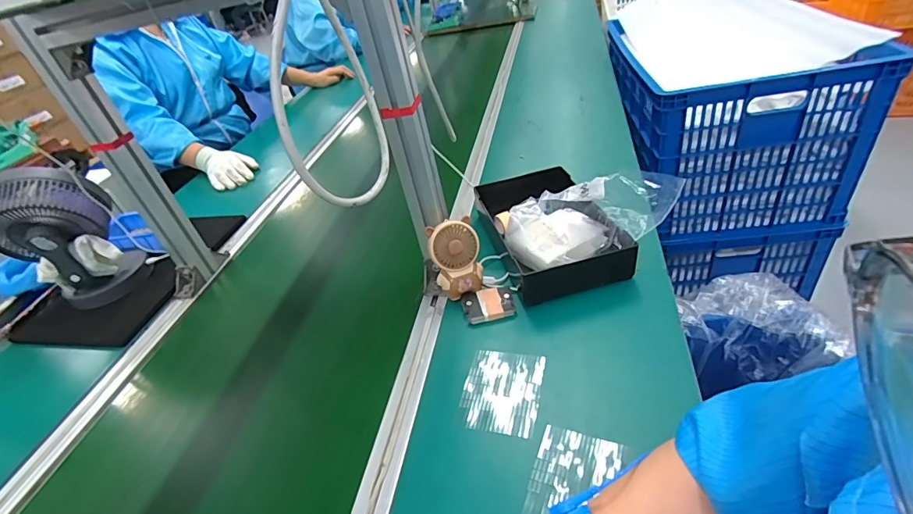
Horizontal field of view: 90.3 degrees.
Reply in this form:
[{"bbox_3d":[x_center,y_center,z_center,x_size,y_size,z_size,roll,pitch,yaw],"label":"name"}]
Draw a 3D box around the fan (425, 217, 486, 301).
[{"bbox_3d":[-0.002,0.002,0.630,0.067,0.104,0.043,-11,5,-8],"label":"fan"}]

